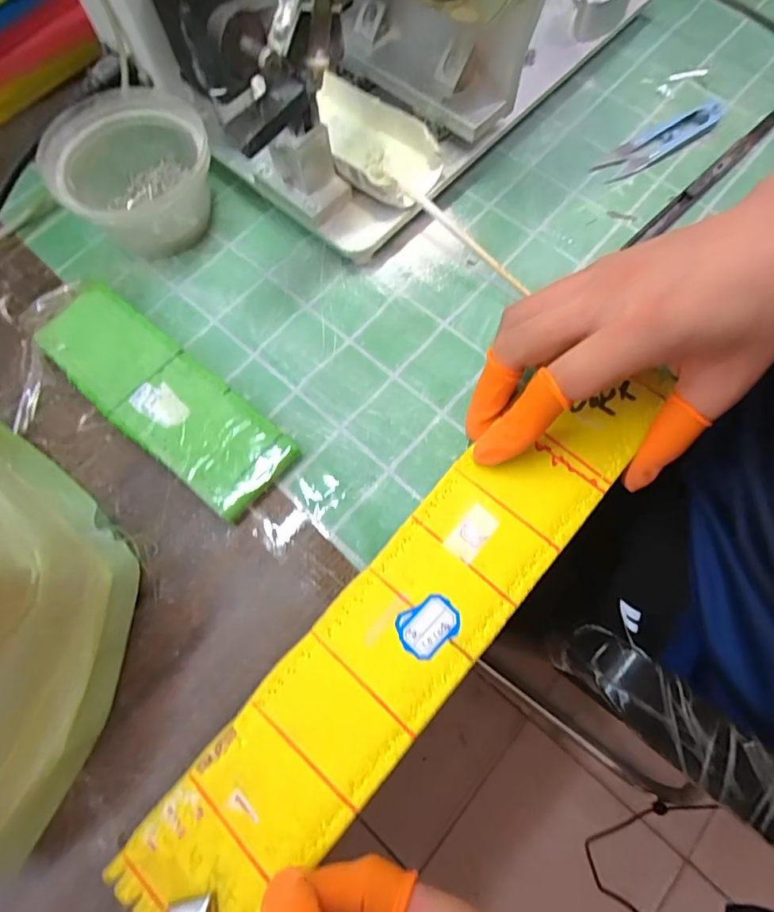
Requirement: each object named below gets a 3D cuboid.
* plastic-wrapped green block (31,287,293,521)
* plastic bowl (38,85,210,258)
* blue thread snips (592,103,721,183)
[{"bbox_3d":[-0.139,-0.040,0.286,0.185,0.014,0.055,38,76,12],"label":"plastic-wrapped green block"},{"bbox_3d":[-0.161,-0.182,0.313,0.094,0.054,0.079,-38,75,-11],"label":"plastic bowl"},{"bbox_3d":[0.197,-0.227,0.344,0.105,0.008,0.026,-30,74,-8],"label":"blue thread snips"}]

